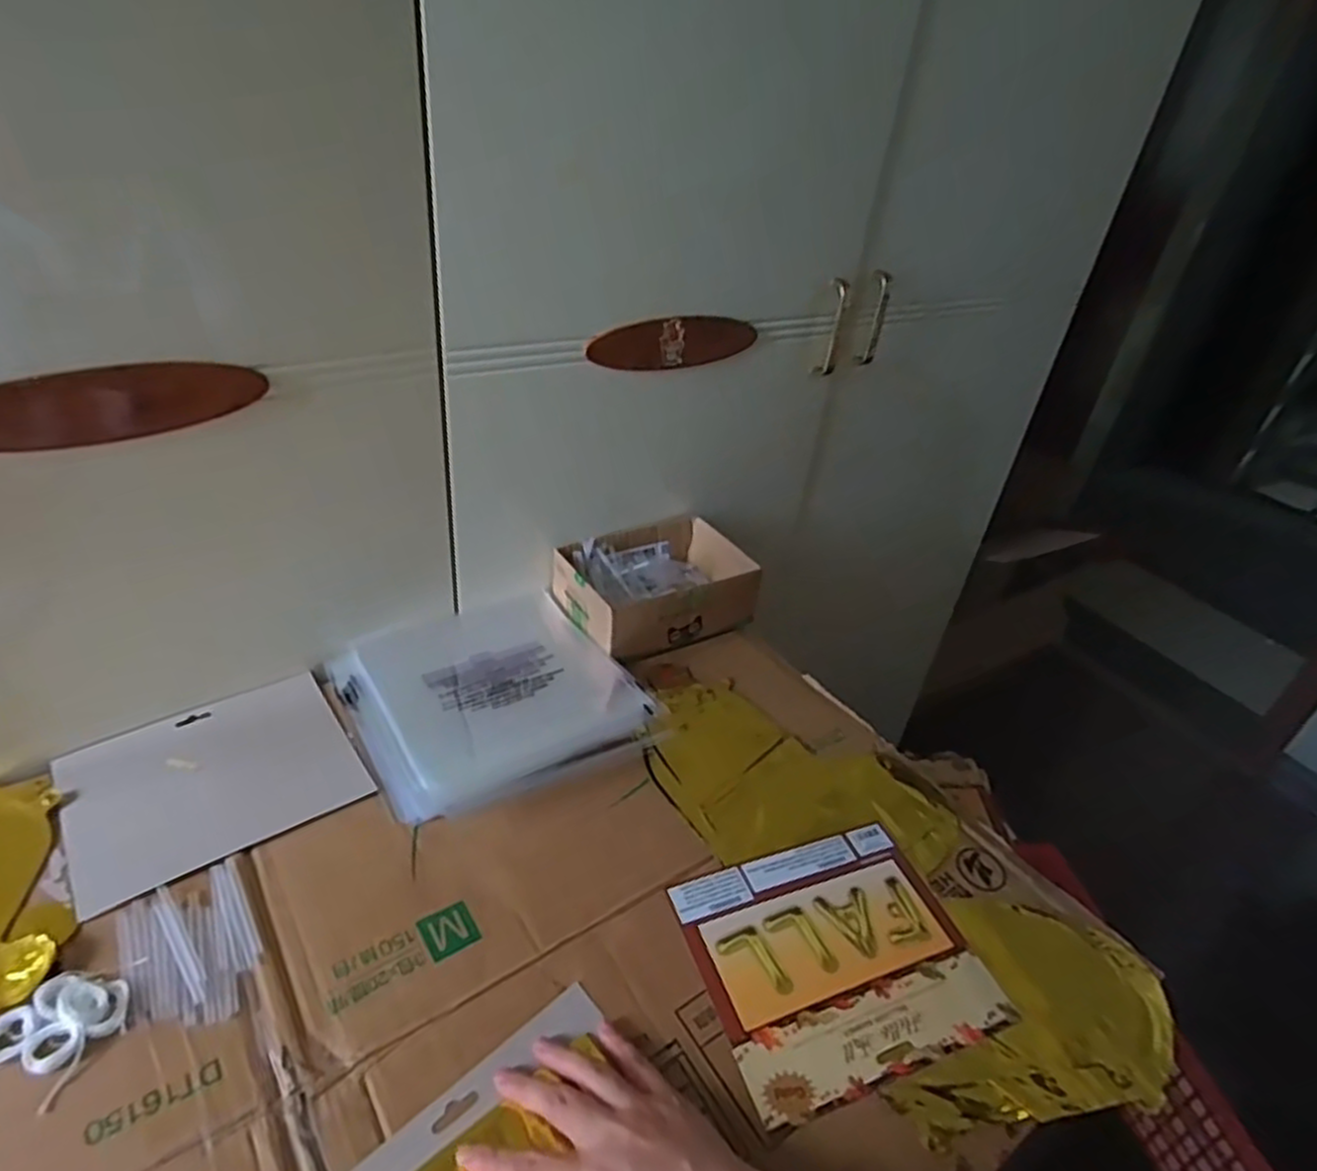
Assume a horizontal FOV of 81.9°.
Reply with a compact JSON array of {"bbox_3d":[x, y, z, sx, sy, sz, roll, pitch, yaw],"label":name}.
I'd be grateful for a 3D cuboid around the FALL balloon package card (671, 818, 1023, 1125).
[{"bbox_3d":[0.122,0.254,0.527,0.190,0.010,0.160,-9,38,-22],"label":"FALL balloon package card"}]

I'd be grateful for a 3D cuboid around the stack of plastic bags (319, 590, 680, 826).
[{"bbox_3d":[-0.152,0.093,0.688,0.232,0.018,0.241,-18,42,-32],"label":"stack of plastic bags"}]

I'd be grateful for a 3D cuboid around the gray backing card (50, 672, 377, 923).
[{"bbox_3d":[-0.342,0.146,0.587,0.190,0.005,0.158,-19,44,-34],"label":"gray backing card"}]

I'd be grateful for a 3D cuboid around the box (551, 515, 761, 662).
[{"bbox_3d":[-0.005,0.001,0.806,0.189,0.066,0.138,-14,40,-27],"label":"box"}]

